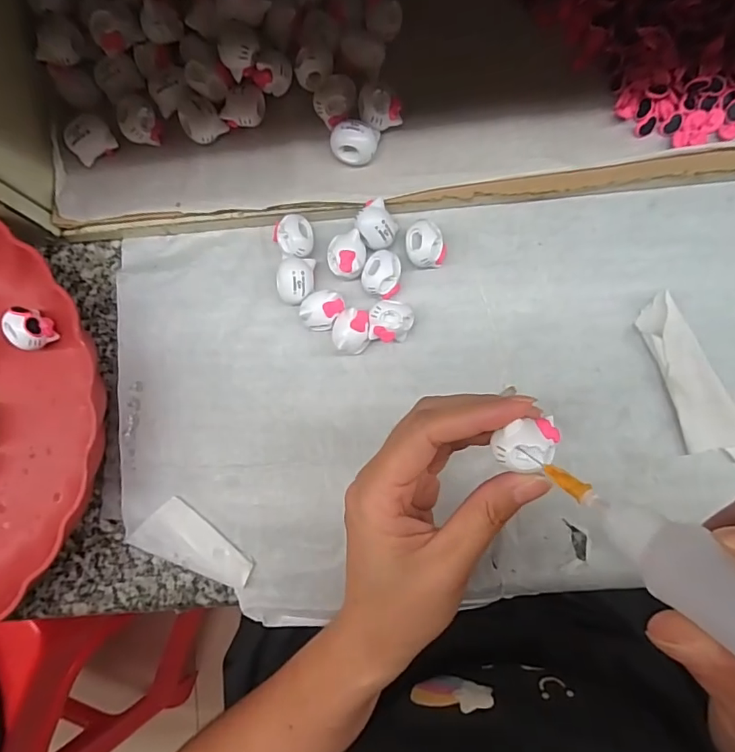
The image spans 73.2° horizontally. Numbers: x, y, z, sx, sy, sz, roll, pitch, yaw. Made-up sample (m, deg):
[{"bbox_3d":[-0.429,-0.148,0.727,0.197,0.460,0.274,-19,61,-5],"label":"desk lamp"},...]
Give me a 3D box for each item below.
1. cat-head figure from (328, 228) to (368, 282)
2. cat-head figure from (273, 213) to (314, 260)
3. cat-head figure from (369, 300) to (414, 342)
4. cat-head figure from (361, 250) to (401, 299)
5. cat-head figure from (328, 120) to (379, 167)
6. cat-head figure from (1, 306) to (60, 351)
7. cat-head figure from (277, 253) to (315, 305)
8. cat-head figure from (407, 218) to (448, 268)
[{"bbox_3d":[-0.011,-0.067,0.279,0.022,0.015,0.024,-1,83,4],"label":"cat-head figure"},{"bbox_3d":[-0.041,-0.079,0.284,0.021,0.020,0.026,-18,82,2],"label":"cat-head figure"},{"bbox_3d":[0.013,-0.030,0.274,0.023,0.023,0.022,2,83,5],"label":"cat-head figure"},{"bbox_3d":[0.008,-0.056,0.279,0.021,0.020,0.025,3,83,5],"label":"cat-head figure"},{"bbox_3d":[-0.007,-0.127,0.270,0.026,0.015,0.017,-4,82,4],"label":"cat-head figure"},{"bbox_3d":[-0.198,-0.027,0.290,0.022,0.020,0.021,-1,83,4],"label":"cat-head figure"},{"bbox_3d":[-0.041,-0.055,0.282,0.019,0.020,0.028,6,83,5],"label":"cat-head figure"},{"bbox_3d":[0.033,-0.073,0.279,0.022,0.020,0.025,-2,83,4],"label":"cat-head figure"}]

